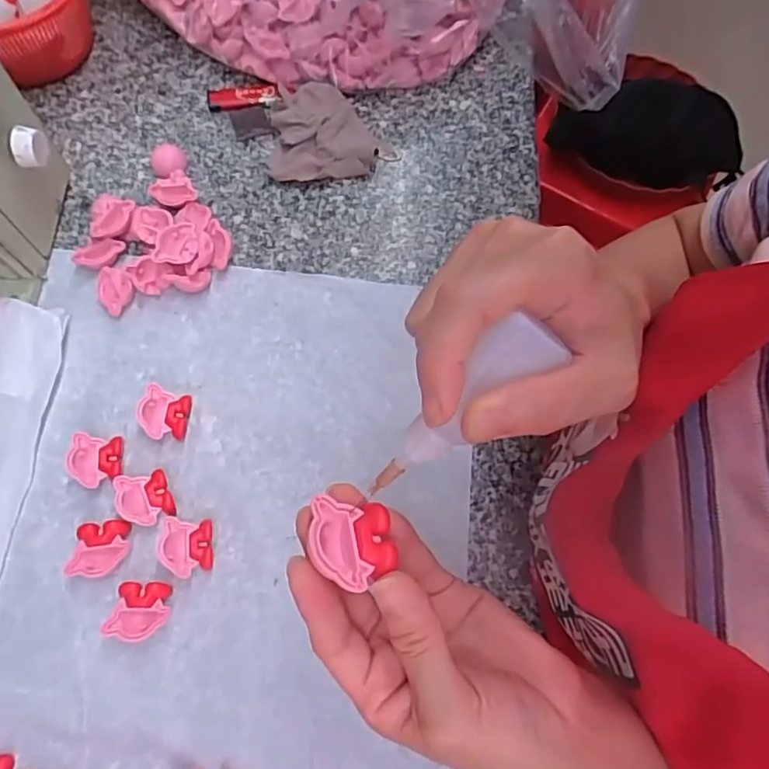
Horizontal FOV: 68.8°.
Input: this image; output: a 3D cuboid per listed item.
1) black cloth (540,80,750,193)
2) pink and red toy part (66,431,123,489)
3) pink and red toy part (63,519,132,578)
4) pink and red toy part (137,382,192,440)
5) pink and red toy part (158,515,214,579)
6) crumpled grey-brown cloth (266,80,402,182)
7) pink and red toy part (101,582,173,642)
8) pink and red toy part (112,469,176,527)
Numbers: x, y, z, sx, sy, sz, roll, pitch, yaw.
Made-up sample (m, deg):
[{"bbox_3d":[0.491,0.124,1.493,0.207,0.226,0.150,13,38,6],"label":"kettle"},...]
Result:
[{"bbox_3d":[0.353,-0.338,0.744,0.249,0.075,0.109,6,69,-3],"label":"black cloth"},{"bbox_3d":[-0.192,0.051,0.377,0.033,0.016,0.034,1,70,-5],"label":"pink and red toy part"},{"bbox_3d":[-0.180,0.105,0.359,0.034,0.015,0.034,2,70,-4],"label":"pink and red toy part"},{"bbox_3d":[-0.153,0.021,0.391,0.032,0.017,0.035,14,69,1],"label":"pink and red toy part"},{"bbox_3d":[-0.127,0.106,0.364,0.032,0.017,0.036,4,69,-3],"label":"pink and red toy part"},{"bbox_3d":[-0.045,-0.213,0.480,0.103,0.026,0.088,4,69,-3],"label":"crumpled grey-brown cloth"},{"bbox_3d":[-0.150,0.139,0.347,0.032,0.015,0.034,12,69,0],"label":"pink and red toy part"},{"bbox_3d":[-0.158,0.076,0.372,0.034,0.016,0.034,-12,71,-9],"label":"pink and red toy part"}]

